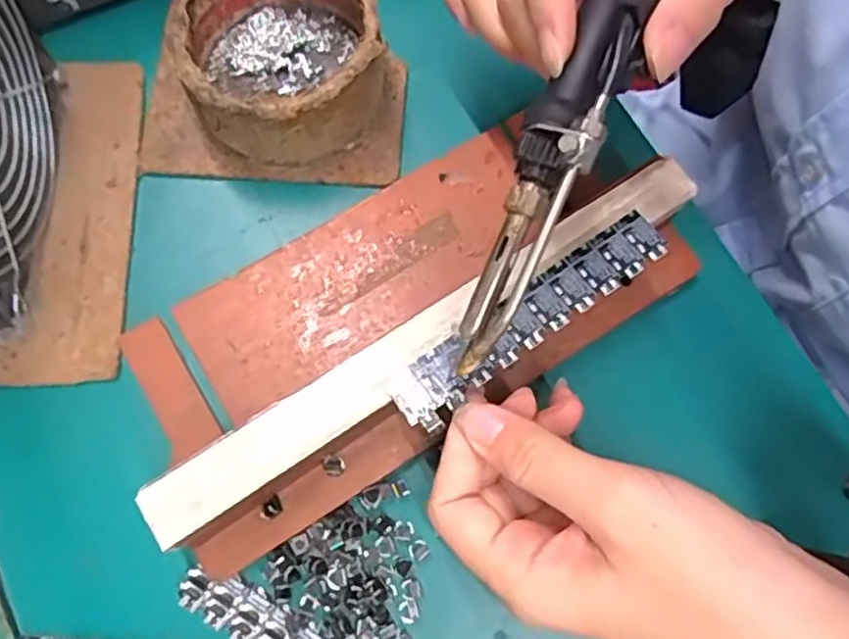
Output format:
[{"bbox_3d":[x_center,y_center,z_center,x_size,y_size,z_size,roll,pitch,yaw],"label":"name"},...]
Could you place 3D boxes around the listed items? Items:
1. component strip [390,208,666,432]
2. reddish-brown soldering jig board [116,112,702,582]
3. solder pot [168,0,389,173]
[{"bbox_3d":[0.036,-0.002,0.240,0.108,0.004,0.020,-36,76,-11],"label":"component strip"},{"bbox_3d":[-0.010,-0.007,0.260,0.203,0.036,0.099,-31,75,-10],"label":"reddish-brown soldering jig board"},{"bbox_3d":[-0.058,-0.109,0.293,0.079,0.041,0.083,0,72,-1],"label":"solder pot"}]

